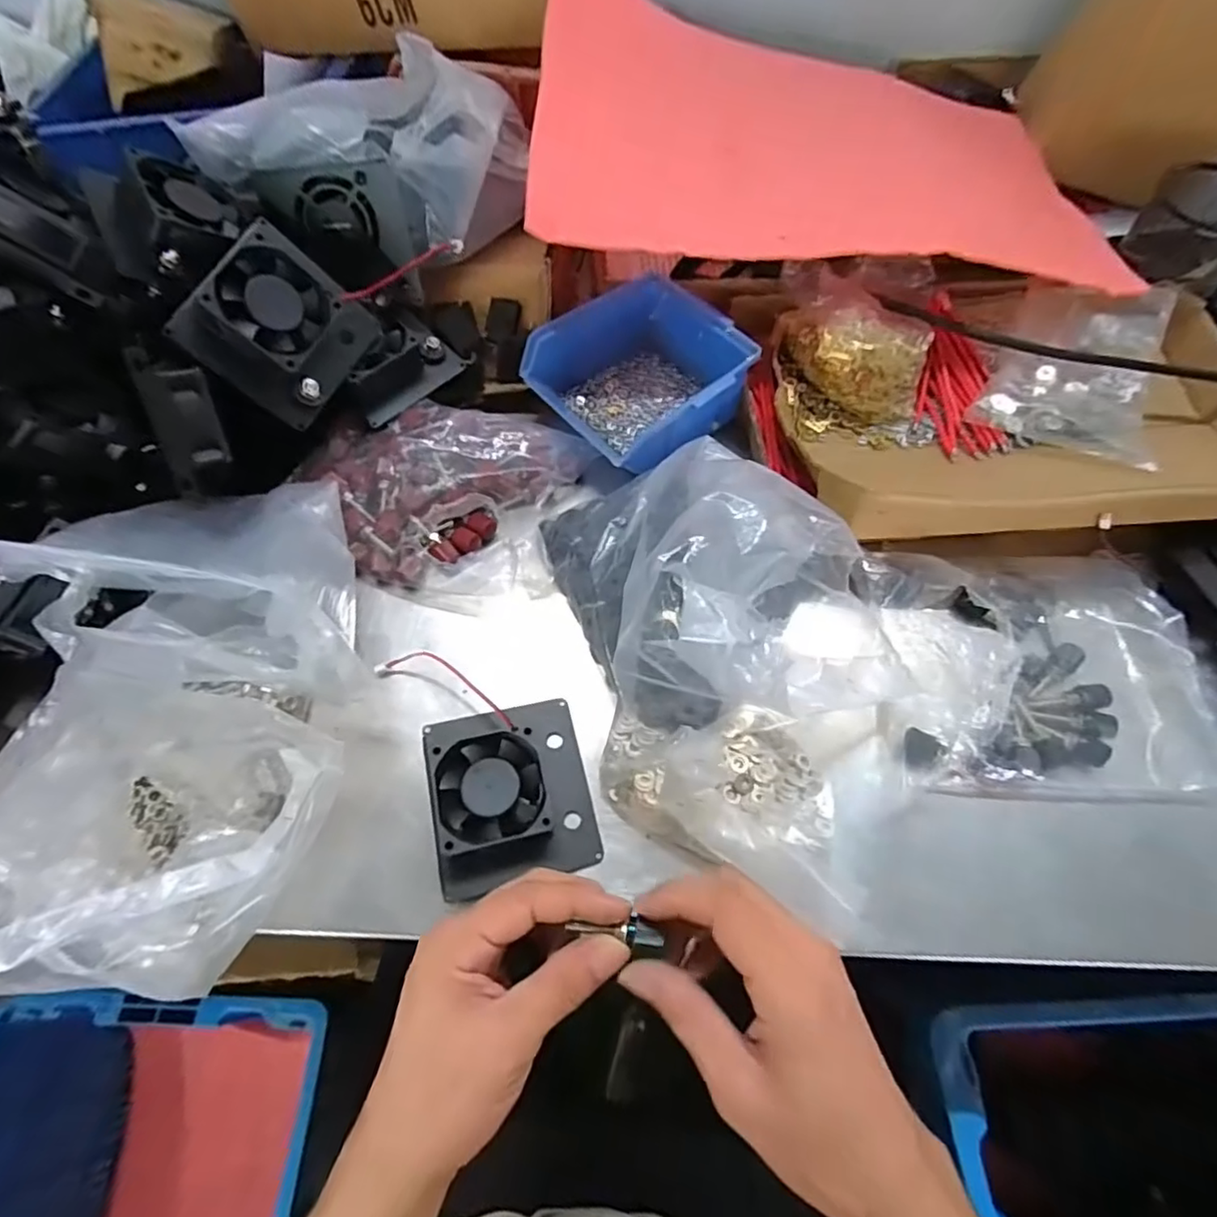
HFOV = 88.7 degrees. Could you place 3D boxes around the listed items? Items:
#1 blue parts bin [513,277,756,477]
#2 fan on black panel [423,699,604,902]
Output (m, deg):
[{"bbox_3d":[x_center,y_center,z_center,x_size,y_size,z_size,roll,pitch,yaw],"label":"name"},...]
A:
[{"bbox_3d":[0.024,-0.173,0.470,0.134,0.065,0.134,-40,69,-18],"label":"blue parts bin"},{"bbox_3d":[-0.057,0.101,0.349,0.085,0.029,0.098,-13,64,-6],"label":"fan on black panel"}]

